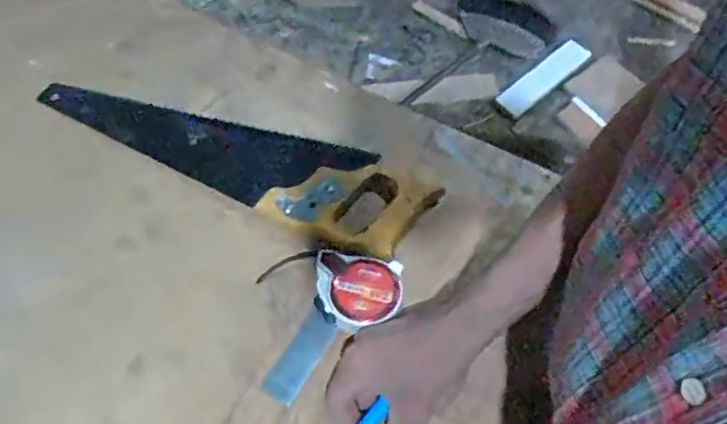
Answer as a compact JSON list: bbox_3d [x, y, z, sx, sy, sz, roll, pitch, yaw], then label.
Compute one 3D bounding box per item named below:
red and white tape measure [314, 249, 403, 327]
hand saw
[{"bbox_3d":[-0.004,0.068,0.539,0.069,0.035,0.062,5,63,3],"label":"red and white tape measure"},{"bbox_3d":[-0.130,-0.062,0.614,0.395,0.024,0.090,24,65,13],"label":"hand saw"}]

